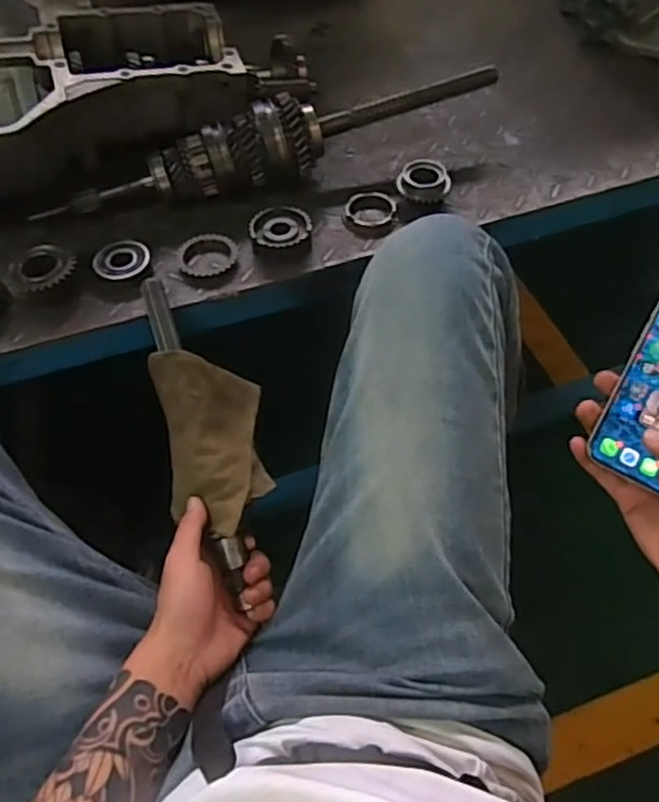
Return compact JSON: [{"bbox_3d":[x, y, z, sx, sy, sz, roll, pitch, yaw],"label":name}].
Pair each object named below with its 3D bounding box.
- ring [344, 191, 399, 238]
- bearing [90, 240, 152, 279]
[{"bbox_3d":[0.040,-0.183,0.639,0.050,0.010,0.051,-2,55,3],"label":"ring"},{"bbox_3d":[-0.190,-0.128,0.605,0.049,0.017,0.049,-2,55,3],"label":"bearing"}]

